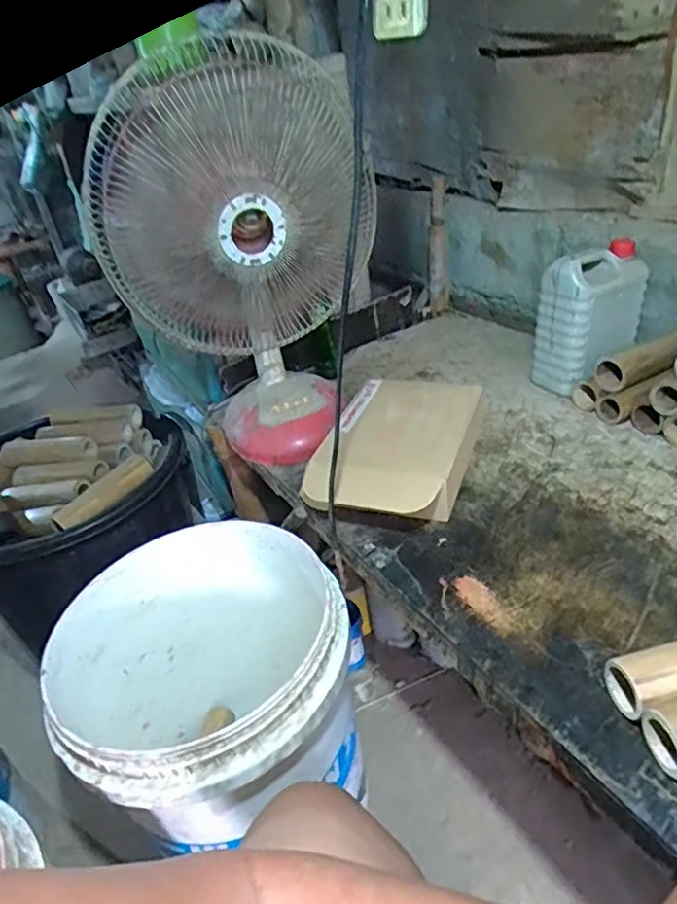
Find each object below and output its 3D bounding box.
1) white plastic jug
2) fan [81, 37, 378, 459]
[{"bbox_3d":[0.441,-0.230,1.047,0.170,0.230,0.100,-24,35,-24],"label":"white plastic jug"},{"bbox_3d":[-0.146,-0.252,0.895,0.337,0.566,0.236,-30,38,-31],"label":"fan"}]

